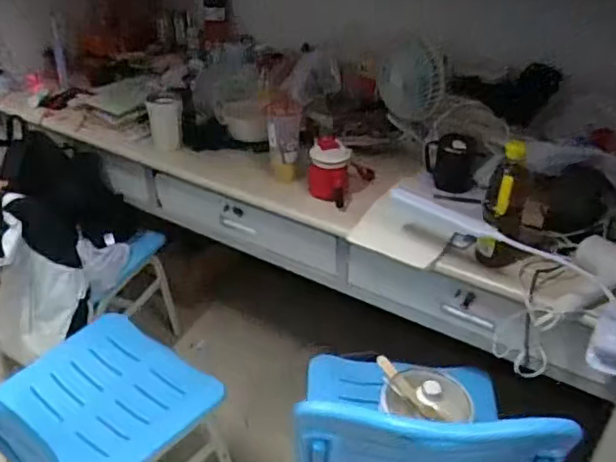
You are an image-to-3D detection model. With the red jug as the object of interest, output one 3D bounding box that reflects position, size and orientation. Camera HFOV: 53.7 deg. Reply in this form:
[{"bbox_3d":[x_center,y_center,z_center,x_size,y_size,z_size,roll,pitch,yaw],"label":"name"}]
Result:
[{"bbox_3d":[0.050,-0.126,1.347,0.096,0.114,0.121,2,33,0],"label":"red jug"}]

